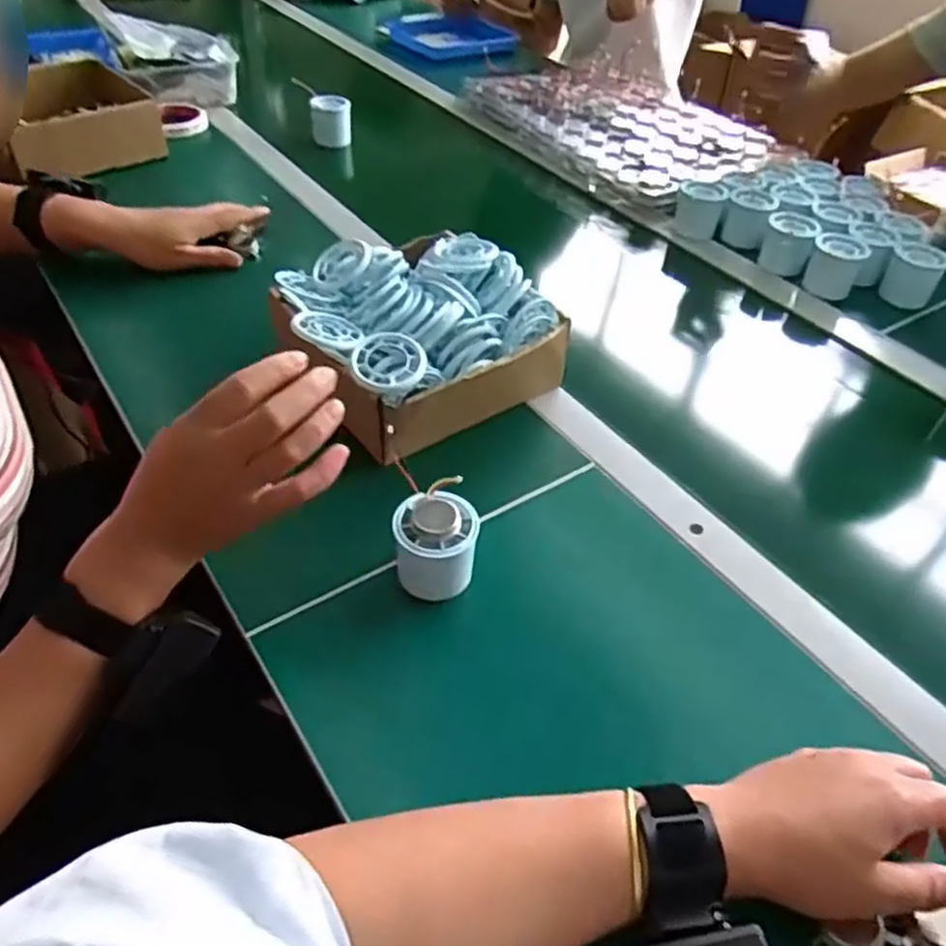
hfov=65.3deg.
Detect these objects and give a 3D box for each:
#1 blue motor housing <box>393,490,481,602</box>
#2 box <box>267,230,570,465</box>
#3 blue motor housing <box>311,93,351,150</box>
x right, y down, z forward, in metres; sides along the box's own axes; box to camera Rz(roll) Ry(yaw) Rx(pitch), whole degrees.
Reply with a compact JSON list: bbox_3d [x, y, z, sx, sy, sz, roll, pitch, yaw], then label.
[{"bbox_3d":[-0.024,0.049,0.489,0.052,0.062,0.045,0,45,-6],"label":"blue motor housing"},{"bbox_3d":[-0.057,-0.124,0.632,0.195,0.086,0.202,-30,55,-31],"label":"box"},{"bbox_3d":[-0.203,-0.503,1.058,0.057,0.055,0.051,-5,46,-11],"label":"blue motor housing"}]

